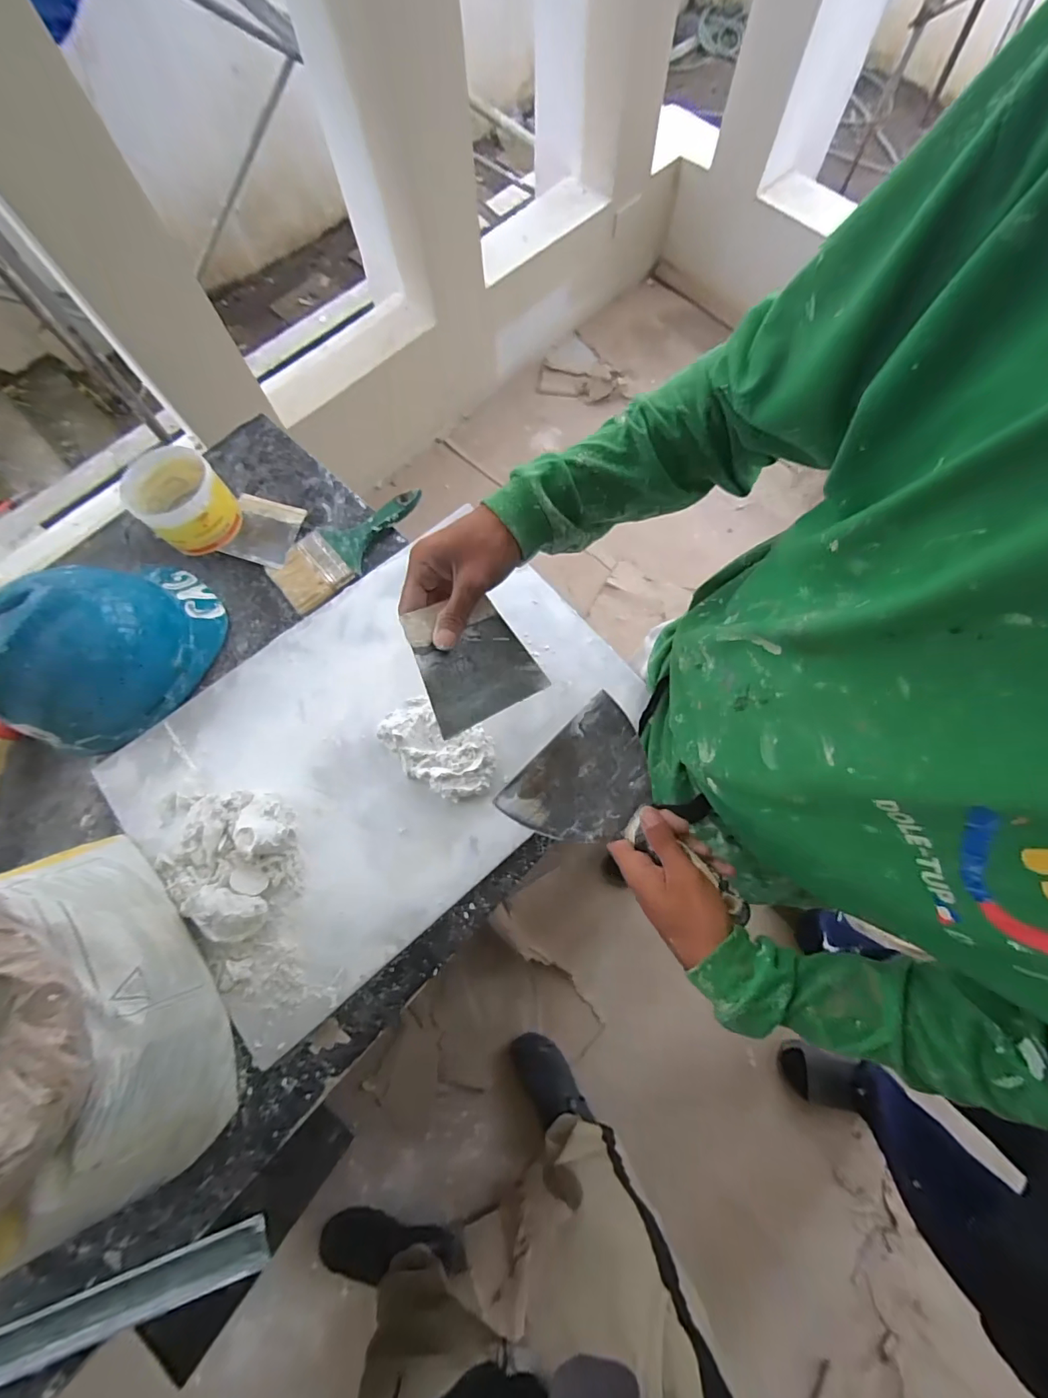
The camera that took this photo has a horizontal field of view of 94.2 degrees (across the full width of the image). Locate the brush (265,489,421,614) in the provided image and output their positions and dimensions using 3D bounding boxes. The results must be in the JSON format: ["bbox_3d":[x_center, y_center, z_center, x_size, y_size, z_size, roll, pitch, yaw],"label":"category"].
[{"bbox_3d":[-0.248,-0.225,0.692,0.233,0.019,0.096,-43,77,-11],"label":"brush"}]

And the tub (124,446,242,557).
[{"bbox_3d":[-0.474,-0.275,0.680,0.135,0.078,0.114,44,78,12],"label":"tub"}]

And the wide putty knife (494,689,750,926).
[{"bbox_3d":[0.095,0.106,0.415,0.201,0.020,0.136,43,78,12],"label":"wide putty knife"}]

